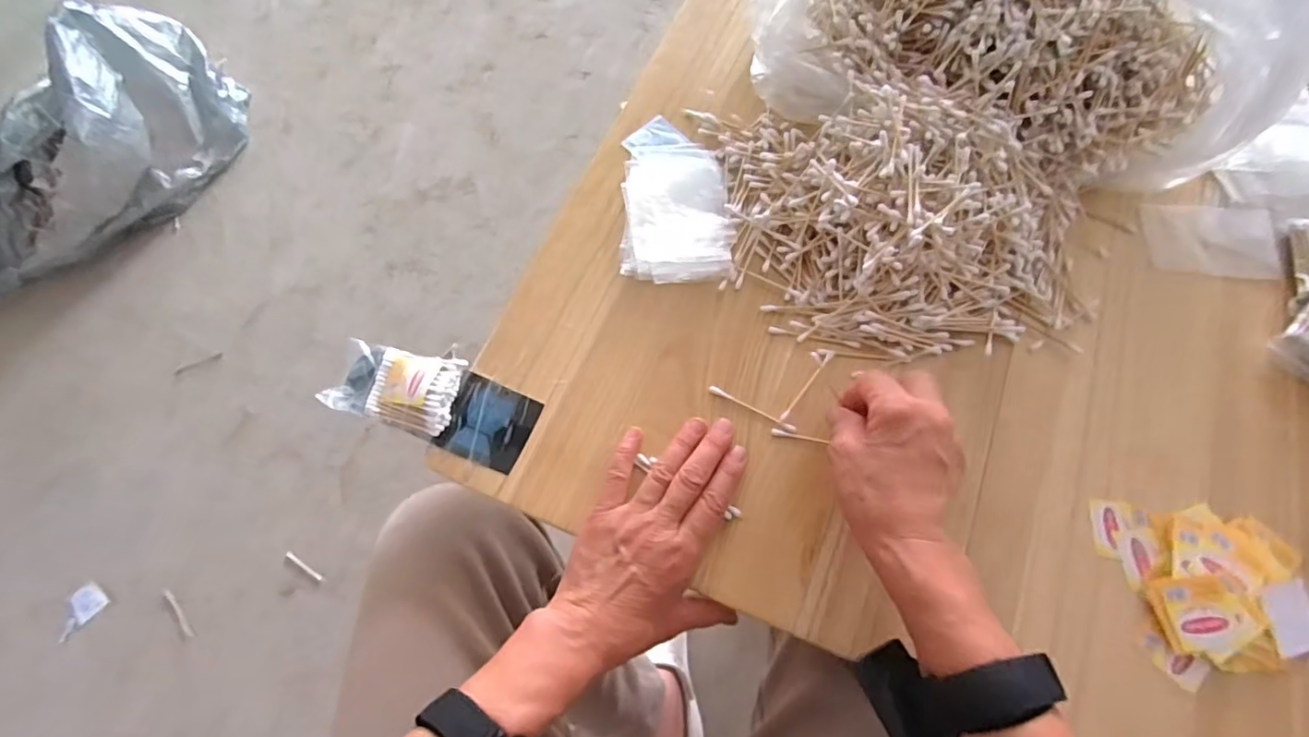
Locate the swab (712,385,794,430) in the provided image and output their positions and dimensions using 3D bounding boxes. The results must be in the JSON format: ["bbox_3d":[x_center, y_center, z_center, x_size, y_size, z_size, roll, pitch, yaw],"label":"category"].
[{"bbox_3d":[0.075,0.031,0.443,0.071,0.004,0.005,27,73,12],"label":"swab"}]

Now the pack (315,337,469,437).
[{"bbox_3d":[-0.208,0.011,0.465,0.120,0.021,0.065,9,69,25],"label":"pack"}]

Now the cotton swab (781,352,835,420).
[{"bbox_3d":[0.119,0.012,0.449,0.005,0.004,0.069,37,75,15],"label":"cotton swab"}]

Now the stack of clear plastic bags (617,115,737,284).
[{"bbox_3d":[0.019,-0.151,0.506,0.091,0.019,0.173,-1,69,2],"label":"stack of clear plastic bags"}]

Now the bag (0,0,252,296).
[{"bbox_3d":[-1.062,-0.398,1.051,0.287,0.238,0.609,26,72,10],"label":"bag"}]

